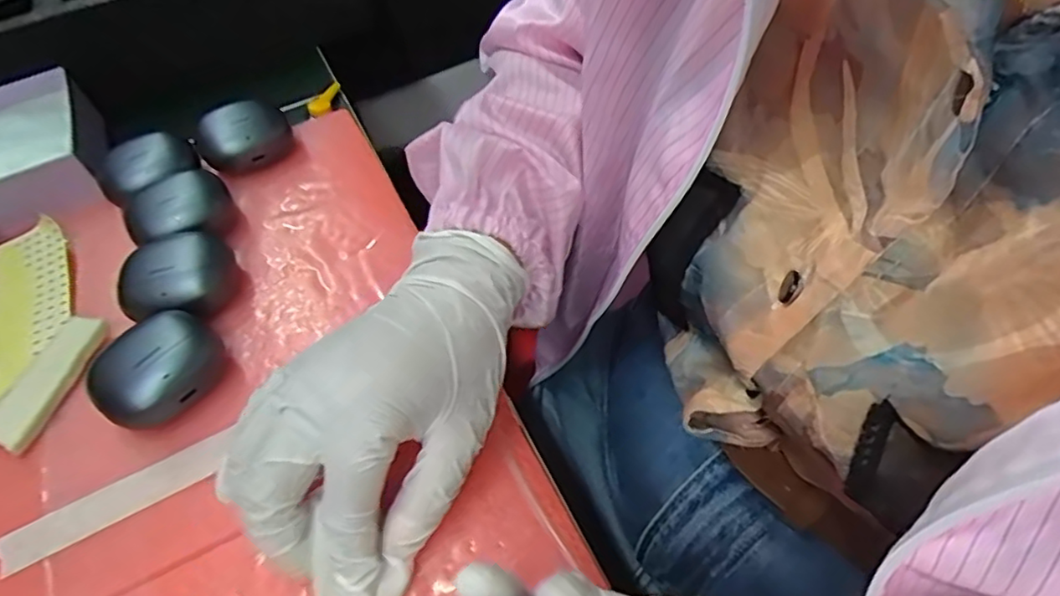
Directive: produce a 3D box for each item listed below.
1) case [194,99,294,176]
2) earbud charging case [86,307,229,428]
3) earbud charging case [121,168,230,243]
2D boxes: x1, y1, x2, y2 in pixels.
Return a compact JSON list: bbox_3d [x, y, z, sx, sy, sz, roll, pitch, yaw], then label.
[{"bbox_3d":[-0.181,-0.101,0.387,0.034,0.037,0.053,33,62,25],"label":"case"},{"bbox_3d":[-0.175,0.035,0.285,0.043,0.030,0.054,27,60,22],"label":"earbud charging case"},{"bbox_3d":[-0.202,-0.048,0.348,0.054,0.029,0.045,-31,57,-18],"label":"earbud charging case"}]

